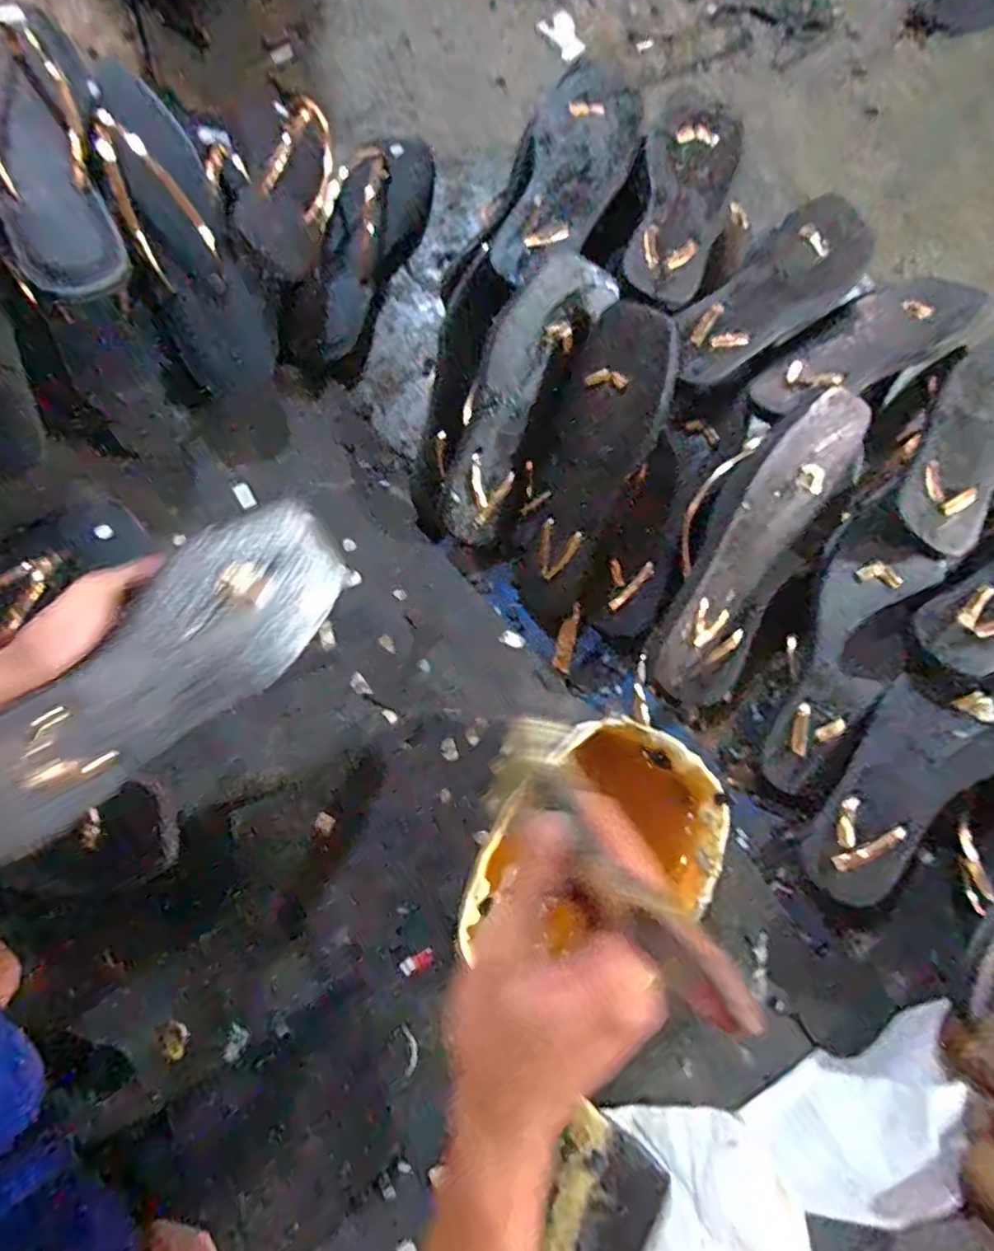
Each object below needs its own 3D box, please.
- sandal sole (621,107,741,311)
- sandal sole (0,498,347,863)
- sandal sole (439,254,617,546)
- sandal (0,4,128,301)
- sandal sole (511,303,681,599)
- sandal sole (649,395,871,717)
[{"bbox_3d":[0.156,-0.364,0.528,0.073,0.013,0.215,17,80,5],"label":"sandal sole"},{"bbox_3d":[-0.181,0.024,0.351,0.084,0.021,0.242,51,62,-24],"label":"sandal sole"},{"bbox_3d":[0.012,-0.182,0.514,0.070,0.019,0.232,26,104,4],"label":"sandal sole"},{"bbox_3d":[-0.339,-0.349,0.458,0.085,0.053,0.226,-15,97,-5],"label":"sandal"},{"bbox_3d":[0.071,-0.141,0.508,0.092,0.024,0.230,23,104,4],"label":"sandal sole"},{"bbox_3d":[0.197,-0.051,0.480,0.095,0.016,0.253,16,107,-35],"label":"sandal sole"}]

